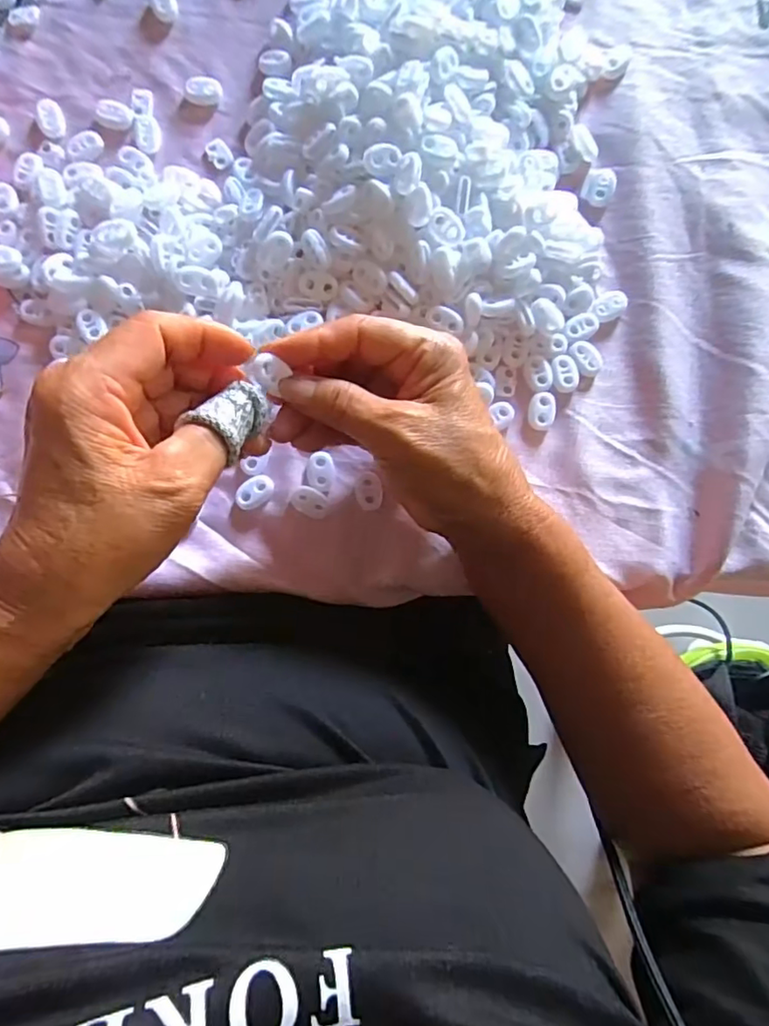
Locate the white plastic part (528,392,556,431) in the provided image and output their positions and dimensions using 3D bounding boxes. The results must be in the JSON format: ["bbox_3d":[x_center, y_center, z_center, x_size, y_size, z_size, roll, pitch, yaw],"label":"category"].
[{"bbox_3d":[0.092,-0.060,0.335,0.015,0.004,0.022,6,84,-1],"label":"white plastic part"}]

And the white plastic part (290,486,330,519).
[{"bbox_3d":[-0.041,-0.006,0.322,0.022,0.004,0.015,33,84,2],"label":"white plastic part"}]

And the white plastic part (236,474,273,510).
[{"bbox_3d":[-0.074,-0.012,0.324,0.023,0.005,0.016,-37,86,-5],"label":"white plastic part"}]

